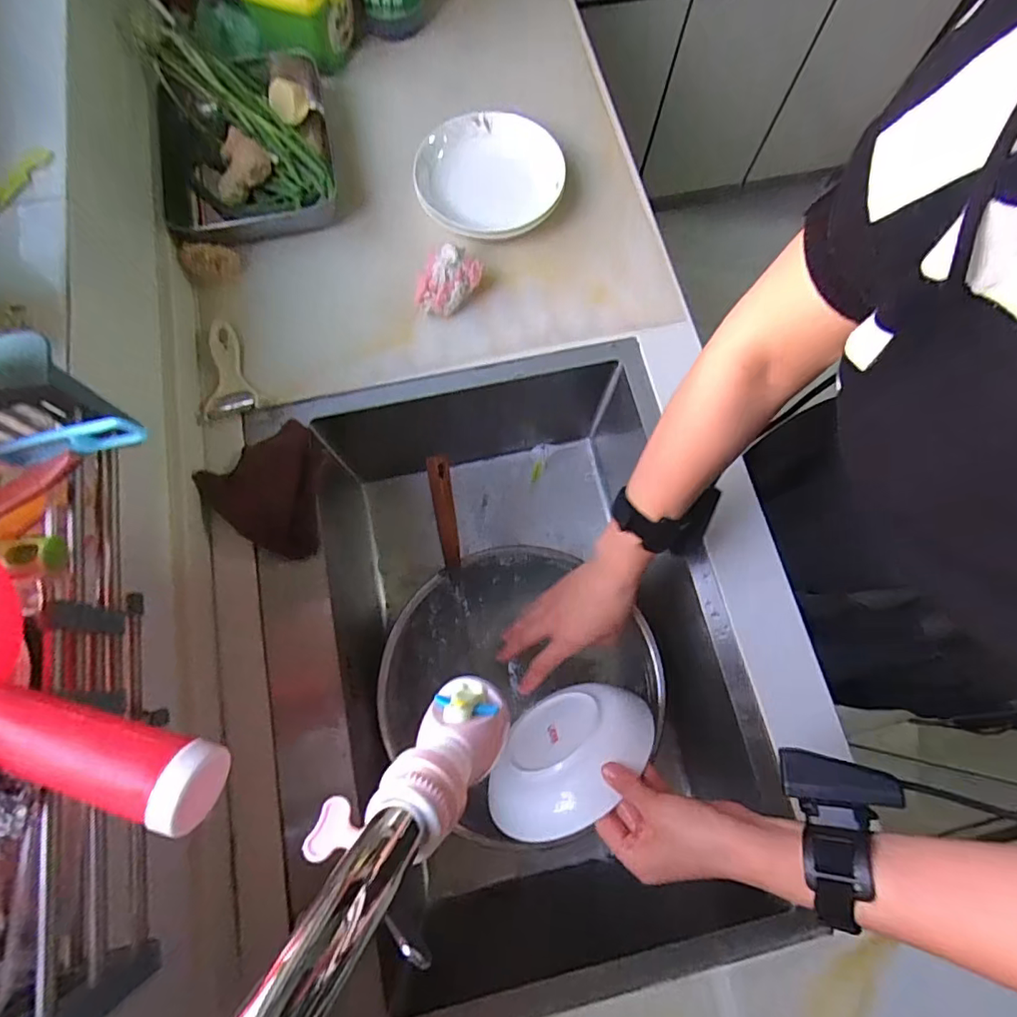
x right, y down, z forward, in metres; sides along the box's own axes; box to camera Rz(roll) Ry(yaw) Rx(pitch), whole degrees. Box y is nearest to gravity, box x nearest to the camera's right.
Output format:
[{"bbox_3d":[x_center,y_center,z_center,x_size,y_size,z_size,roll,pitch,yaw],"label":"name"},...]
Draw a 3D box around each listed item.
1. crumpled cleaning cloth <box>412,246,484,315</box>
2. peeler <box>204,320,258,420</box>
[{"bbox_3d":[-0.068,-0.257,0.611,0.052,0.047,0.077,36,76,9],"label":"crumpled cleaning cloth"},{"bbox_3d":[-0.309,-0.160,0.592,0.055,0.012,0.124,-12,74,-5],"label":"peeler"}]

